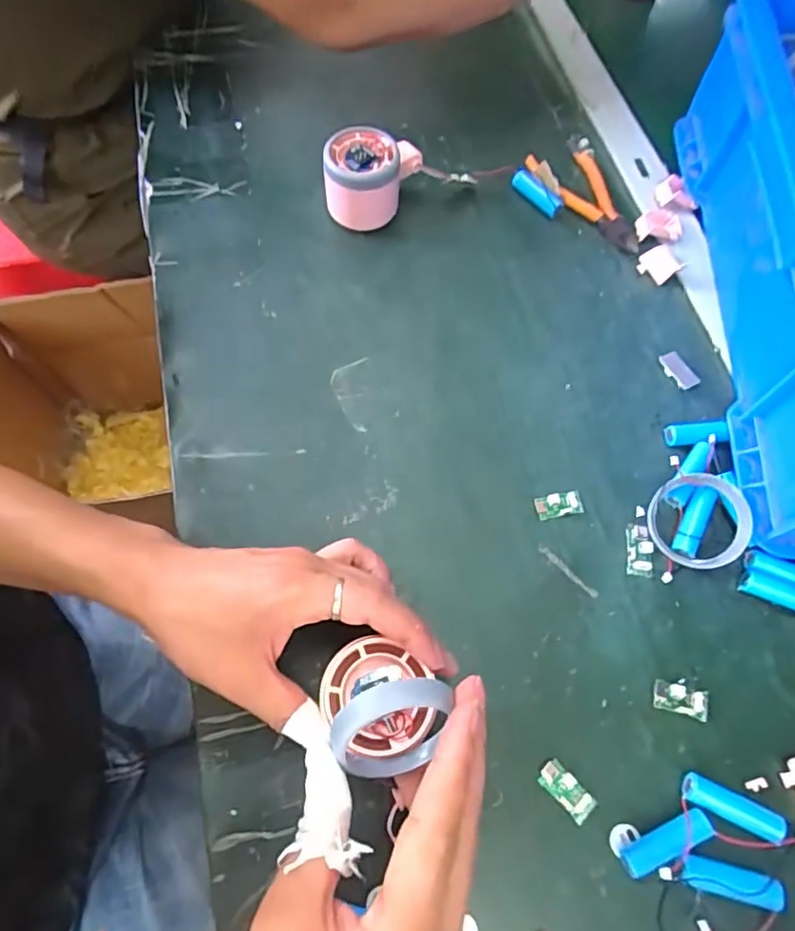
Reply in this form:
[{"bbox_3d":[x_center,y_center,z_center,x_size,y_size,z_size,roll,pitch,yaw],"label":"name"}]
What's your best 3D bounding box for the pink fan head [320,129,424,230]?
[{"bbox_3d":[-0.020,-0.227,0.459,0.074,0.057,0.062,-1,66,-1],"label":"pink fan head"}]

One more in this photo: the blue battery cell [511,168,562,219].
[{"bbox_3d":[0.115,-0.225,0.481,0.047,0.017,0.013,42,72,3],"label":"blue battery cell"}]

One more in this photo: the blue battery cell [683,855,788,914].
[{"bbox_3d":[0.167,0.209,0.289,0.051,0.011,0.016,13,67,6],"label":"blue battery cell"}]

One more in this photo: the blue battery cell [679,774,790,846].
[{"bbox_3d":[0.178,0.180,0.304,0.053,0.010,0.015,23,68,9],"label":"blue battery cell"}]

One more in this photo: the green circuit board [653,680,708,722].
[{"bbox_3d":[0.162,0.132,0.330,0.031,0.004,0.018,16,67,7],"label":"green circuit board"}]

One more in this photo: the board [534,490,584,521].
[{"bbox_3d":[0.105,0.026,0.375,0.031,0.004,0.016,-12,67,-6],"label":"board"}]

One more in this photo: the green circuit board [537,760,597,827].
[{"bbox_3d":[0.091,0.174,0.310,0.015,0.004,0.032,-41,72,-16],"label":"green circuit board"}]

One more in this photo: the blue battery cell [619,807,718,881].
[{"bbox_3d":[0.138,0.194,0.297,0.051,0.011,0.014,-22,68,-10],"label":"blue battery cell"}]

